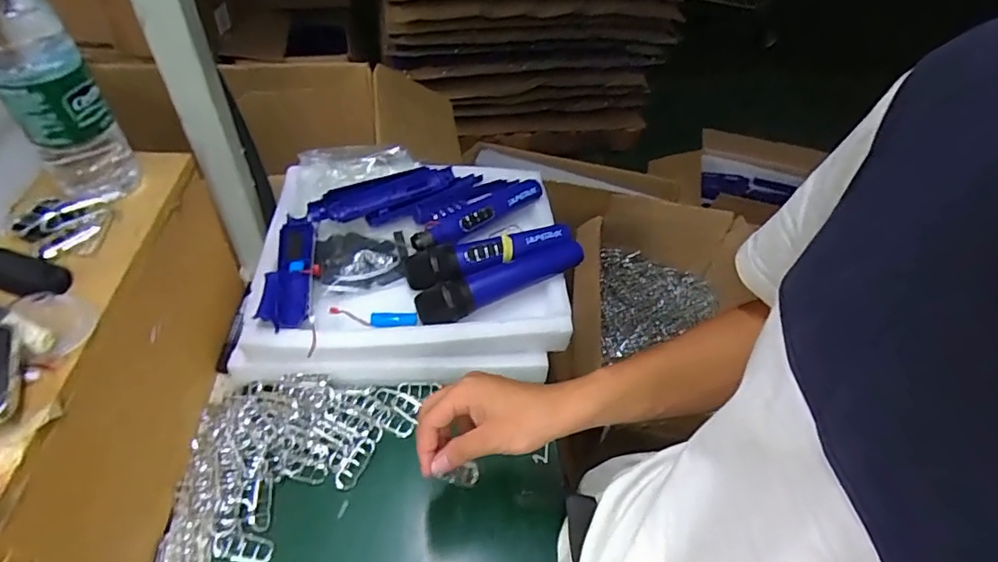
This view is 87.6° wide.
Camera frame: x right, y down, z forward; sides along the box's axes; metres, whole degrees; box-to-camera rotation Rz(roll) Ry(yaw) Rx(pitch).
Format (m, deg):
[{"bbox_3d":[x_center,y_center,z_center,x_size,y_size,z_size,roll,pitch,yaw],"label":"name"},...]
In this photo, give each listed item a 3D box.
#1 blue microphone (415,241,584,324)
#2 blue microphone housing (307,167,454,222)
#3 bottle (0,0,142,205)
[{"bbox_3d":[0.003,-0.001,0.594,0.195,0.037,0.039,-17,51,-20],"label":"blue microphone"},{"bbox_3d":[-0.149,-0.114,0.675,0.184,0.028,0.042,-25,54,-26],"label":"blue microphone housing"},{"bbox_3d":[-0.379,-0.171,0.431,0.066,0.235,0.073,-26,55,-27],"label":"bottle"}]

